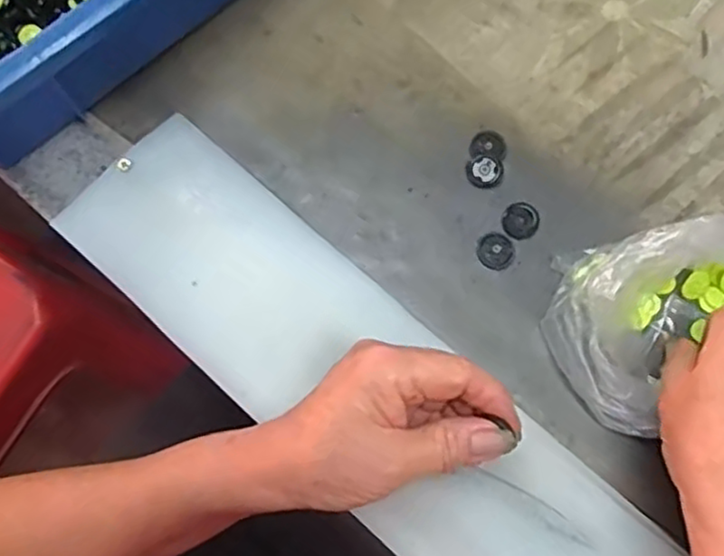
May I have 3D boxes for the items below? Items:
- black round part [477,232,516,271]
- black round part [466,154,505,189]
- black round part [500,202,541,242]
[{"bbox_3d":[0.074,-0.015,0.377,0.020,0.004,0.020,0,76,0],"label":"black round part"},{"bbox_3d":[0.070,-0.060,0.388,0.020,0.004,0.020,0,76,0],"label":"black round part"},{"bbox_3d":[0.088,-0.031,0.382,0.020,0.004,0.022,0,76,0],"label":"black round part"}]

